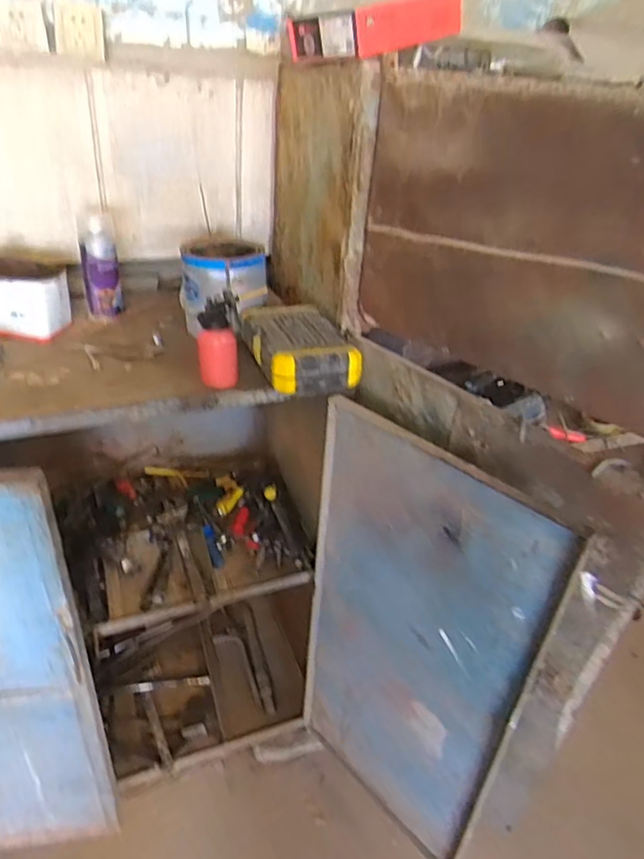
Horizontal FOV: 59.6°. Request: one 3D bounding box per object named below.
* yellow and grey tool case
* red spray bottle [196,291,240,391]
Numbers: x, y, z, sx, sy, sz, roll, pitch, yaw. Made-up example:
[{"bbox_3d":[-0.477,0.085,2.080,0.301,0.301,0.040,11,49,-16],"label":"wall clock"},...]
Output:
[{"bbox_3d":[-0.035,-0.152,0.974,0.166,0.057,0.249,-9,37,-21],"label":"yellow and grey tool case"},{"bbox_3d":[-0.163,-0.137,0.886,0.063,0.126,0.069,-1,35,-10],"label":"red spray bottle"}]

